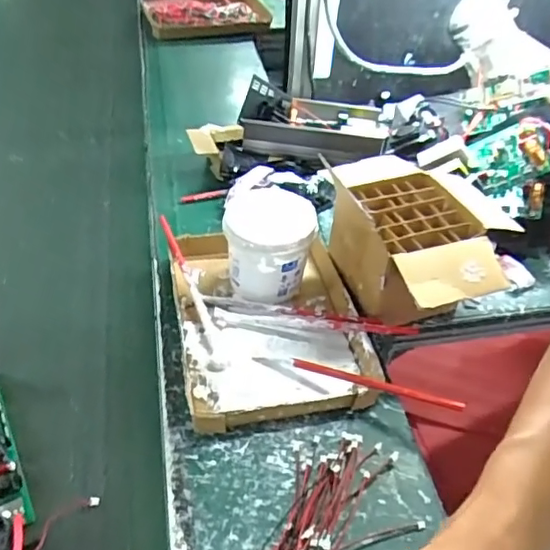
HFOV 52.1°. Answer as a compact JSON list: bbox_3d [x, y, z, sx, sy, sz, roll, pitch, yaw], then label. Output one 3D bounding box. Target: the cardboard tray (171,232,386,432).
[{"bbox_3d":[-0.012,0.053,0.773,0.235,0.035,0.325,-7,45,-10],"label":"cardboard tray"}]

